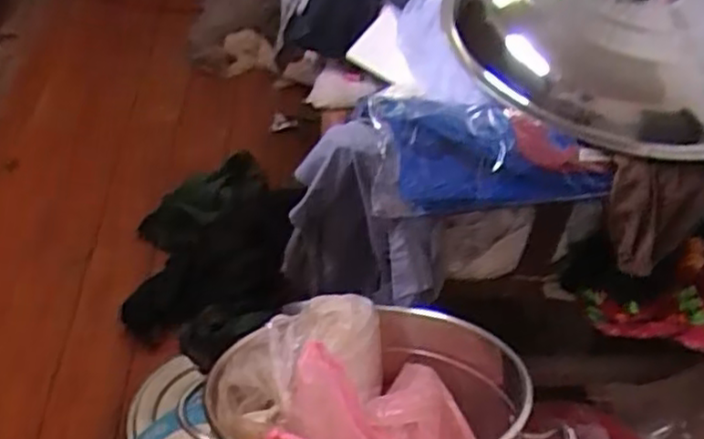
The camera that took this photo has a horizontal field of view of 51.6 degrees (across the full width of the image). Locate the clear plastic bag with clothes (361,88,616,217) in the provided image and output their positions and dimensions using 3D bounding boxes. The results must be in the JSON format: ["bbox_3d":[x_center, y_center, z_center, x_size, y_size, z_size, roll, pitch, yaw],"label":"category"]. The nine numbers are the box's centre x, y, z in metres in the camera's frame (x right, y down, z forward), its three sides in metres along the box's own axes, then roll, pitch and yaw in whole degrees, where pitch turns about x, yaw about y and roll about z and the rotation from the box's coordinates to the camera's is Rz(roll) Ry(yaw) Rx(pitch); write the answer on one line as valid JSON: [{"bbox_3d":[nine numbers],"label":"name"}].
[{"bbox_3d":[0.196,-0.090,1.046,0.336,0.105,0.143,0,46,-3],"label":"clear plastic bag with clothes"}]

